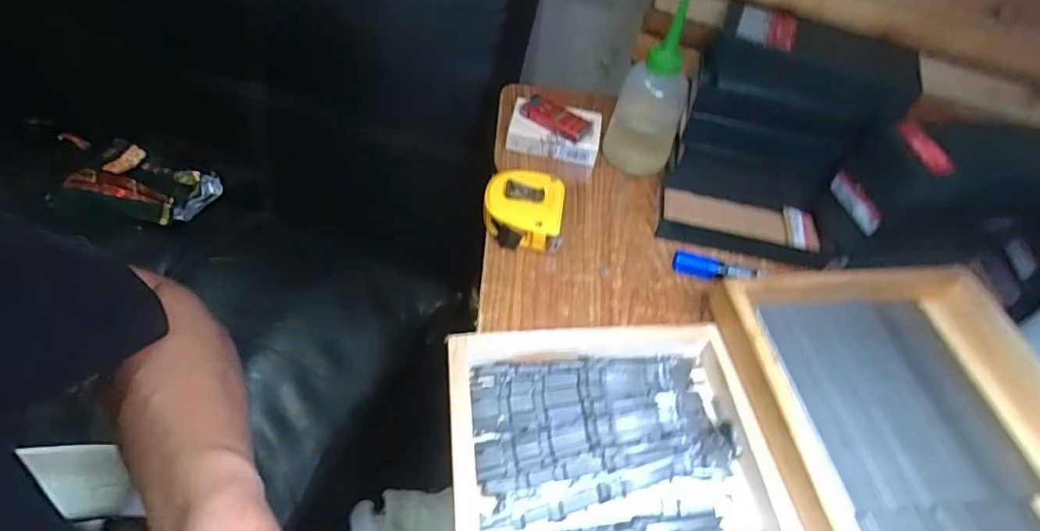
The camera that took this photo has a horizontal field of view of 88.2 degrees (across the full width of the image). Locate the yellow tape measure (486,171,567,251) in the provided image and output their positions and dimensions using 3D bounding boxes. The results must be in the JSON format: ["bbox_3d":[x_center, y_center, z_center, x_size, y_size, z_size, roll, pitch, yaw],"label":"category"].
[{"bbox_3d":[0.004,-0.050,0.459,0.064,0.034,0.071,4,54,3],"label":"yellow tape measure"}]

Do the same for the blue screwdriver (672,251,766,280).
[{"bbox_3d":[0.164,0.005,0.449,0.072,0.013,0.016,14,55,10],"label":"blue screwdriver"}]

